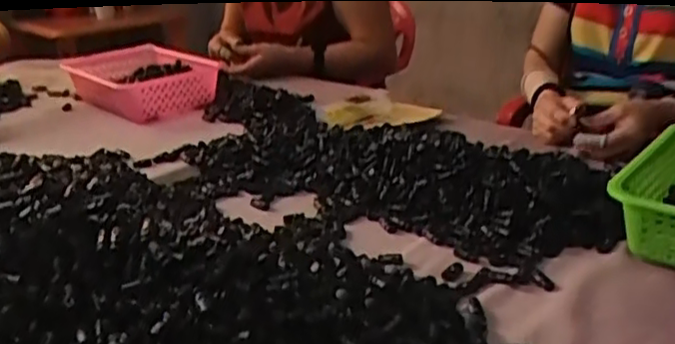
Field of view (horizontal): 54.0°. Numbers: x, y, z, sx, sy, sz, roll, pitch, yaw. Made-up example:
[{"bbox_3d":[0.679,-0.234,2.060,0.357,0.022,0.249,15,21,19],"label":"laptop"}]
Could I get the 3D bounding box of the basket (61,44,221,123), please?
[{"bbox_3d":[-0.384,-0.176,1.292,0.226,0.077,0.333,-16,26,-30],"label":"basket"}]

